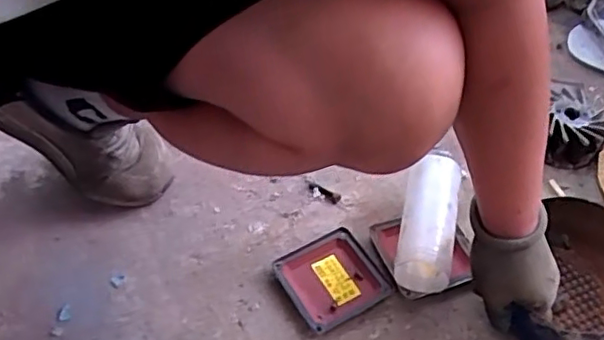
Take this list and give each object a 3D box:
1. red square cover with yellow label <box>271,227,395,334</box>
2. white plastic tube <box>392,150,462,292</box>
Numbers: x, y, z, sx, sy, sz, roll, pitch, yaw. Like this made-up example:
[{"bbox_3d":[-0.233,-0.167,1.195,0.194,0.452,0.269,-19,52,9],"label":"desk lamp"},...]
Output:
[{"bbox_3d":[0.035,0.128,0.730,0.111,0.014,0.110,-26,57,-20],"label":"red square cover with yellow label"},{"bbox_3d":[0.154,0.068,0.736,0.062,0.074,0.165,11,49,8],"label":"white plastic tube"}]

